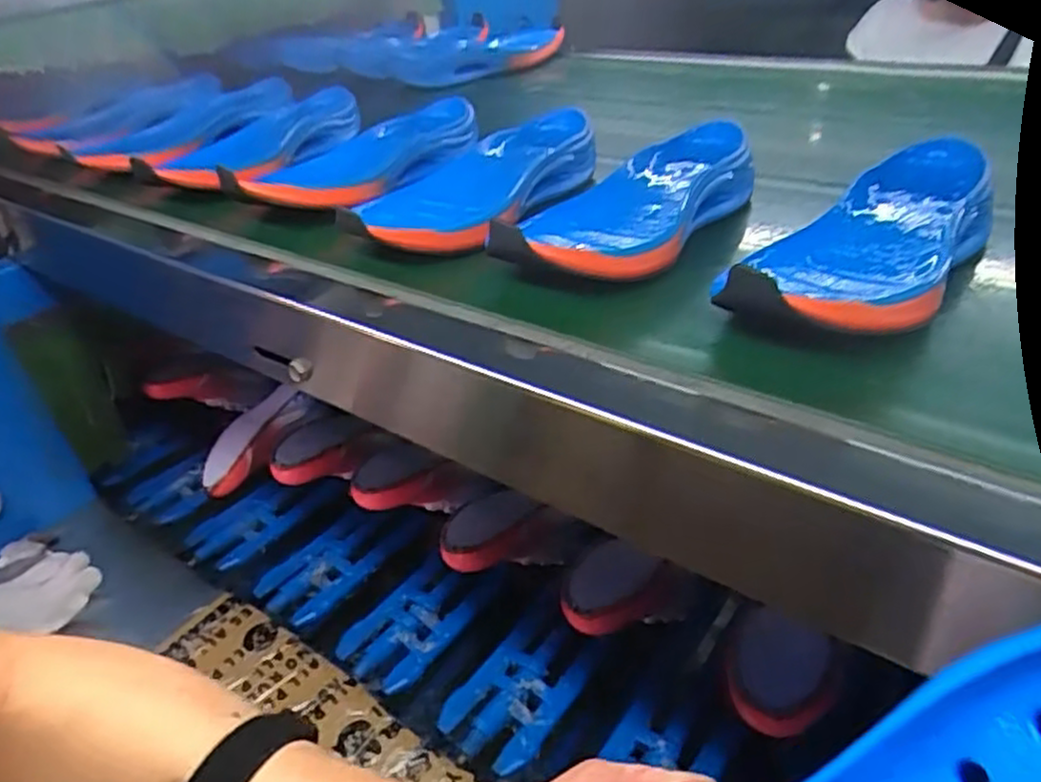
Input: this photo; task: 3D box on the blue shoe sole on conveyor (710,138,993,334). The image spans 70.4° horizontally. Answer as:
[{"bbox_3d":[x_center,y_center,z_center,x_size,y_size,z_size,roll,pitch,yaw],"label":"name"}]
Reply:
[{"bbox_3d":[0.211,-0.088,0.421,0.242,0.041,0.092,-32,45,-30],"label":"blue shoe sole on conveyor"}]

